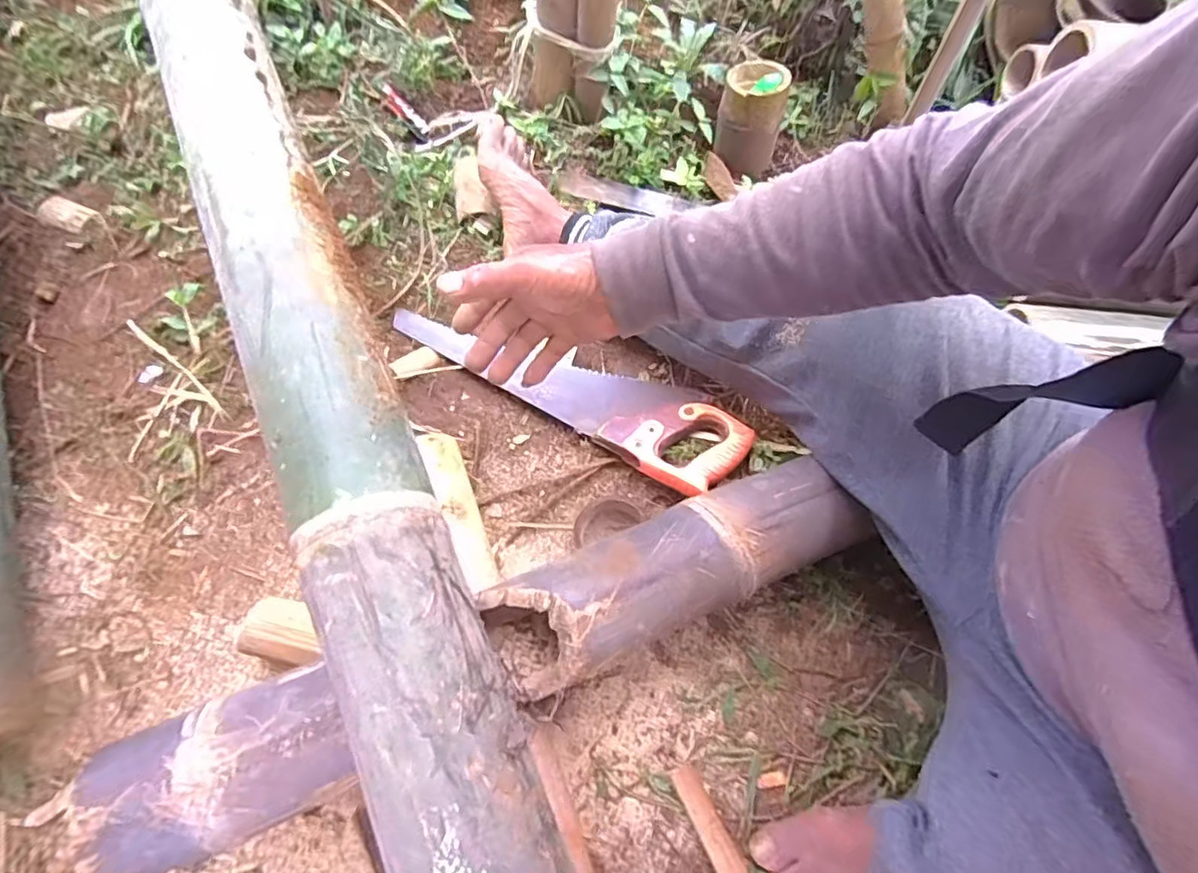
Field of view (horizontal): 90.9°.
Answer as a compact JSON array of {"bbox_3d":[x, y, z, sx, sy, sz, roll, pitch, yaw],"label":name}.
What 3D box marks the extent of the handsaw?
[{"bbox_3d":[-0.038,-0.074,0.693,0.436,0.035,0.120,29,69,12],"label":"handsaw"}]

